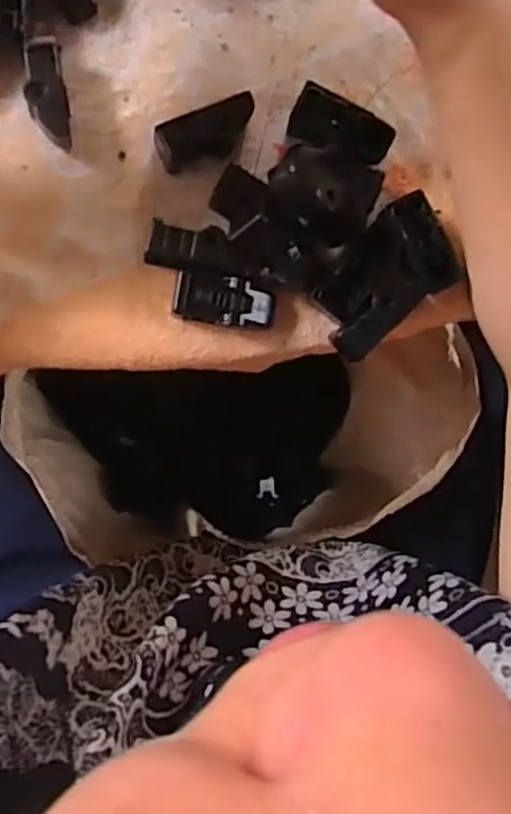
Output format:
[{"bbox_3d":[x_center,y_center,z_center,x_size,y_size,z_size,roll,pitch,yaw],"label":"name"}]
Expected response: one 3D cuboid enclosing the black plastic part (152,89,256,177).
[{"bbox_3d":[-0.023,-0.130,0.319,0.049,0.019,0.018,-24,93,-8],"label":"black plastic part"}]

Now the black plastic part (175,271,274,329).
[{"bbox_3d":[-0.013,-0.049,0.320,0.050,0.013,0.022,7,88,-22],"label":"black plastic part"}]

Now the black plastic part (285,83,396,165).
[{"bbox_3d":[0.042,-0.136,0.327,0.048,0.013,0.025,19,87,-8],"label":"black plastic part"}]

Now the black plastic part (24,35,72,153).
[{"bbox_3d":[-0.095,-0.143,0.307,0.017,0.015,0.046,-10,106,-9],"label":"black plastic part"}]

